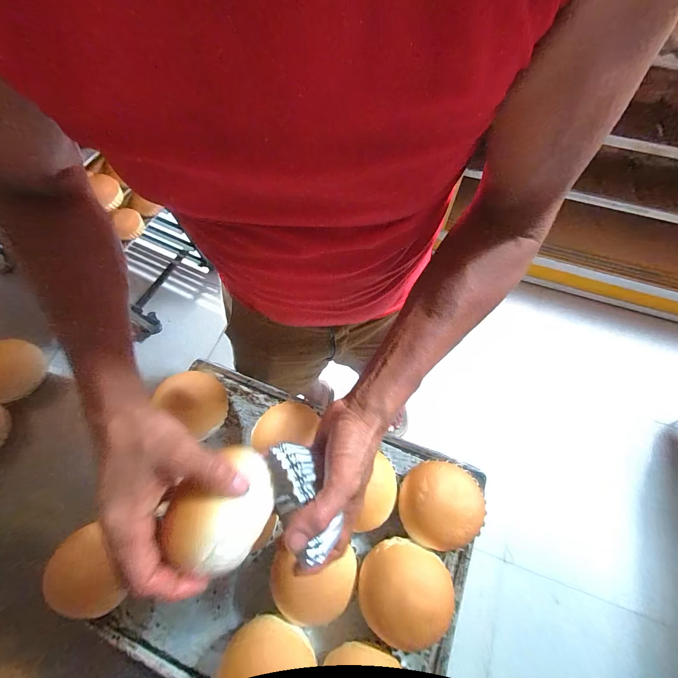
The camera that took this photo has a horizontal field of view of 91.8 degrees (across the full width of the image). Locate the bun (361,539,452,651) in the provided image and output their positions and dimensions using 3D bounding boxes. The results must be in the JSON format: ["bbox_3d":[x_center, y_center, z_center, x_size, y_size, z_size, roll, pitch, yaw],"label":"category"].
[{"bbox_3d":[0.072,0.261,0.343,0.099,0.043,0.086,4,67,4],"label":"bun"}]

